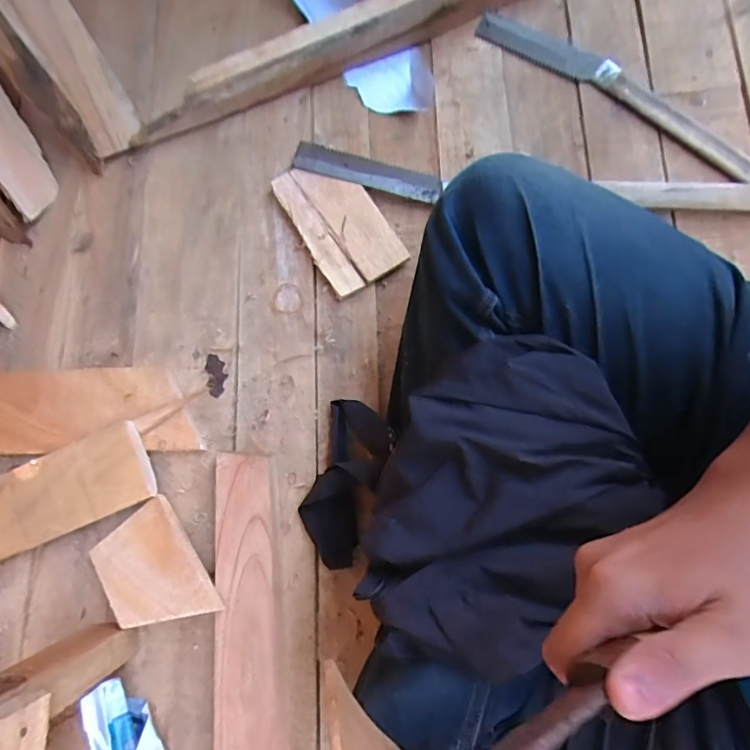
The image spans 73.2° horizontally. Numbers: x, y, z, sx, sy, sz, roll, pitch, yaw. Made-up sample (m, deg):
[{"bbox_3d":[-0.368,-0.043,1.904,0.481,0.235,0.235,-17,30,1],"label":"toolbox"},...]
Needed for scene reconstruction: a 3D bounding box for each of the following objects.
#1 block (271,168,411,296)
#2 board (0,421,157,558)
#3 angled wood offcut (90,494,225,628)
[{"bbox_3d":[-0.046,-0.186,0.619,0.096,0.024,0.175,-31,77,-5],"label":"block"},{"bbox_3d":[-0.365,0.136,0.539,0.252,0.016,0.085,-22,81,0],"label":"board"},{"bbox_3d":[-0.226,0.203,0.512,0.096,0.009,0.134,-40,65,-5],"label":"angled wood offcut"}]

